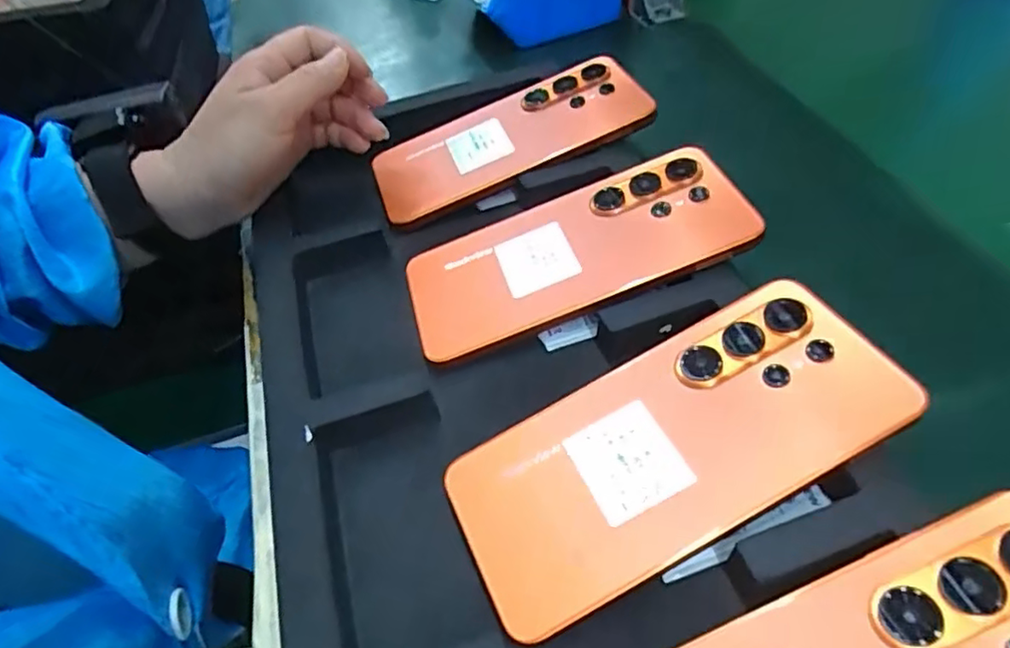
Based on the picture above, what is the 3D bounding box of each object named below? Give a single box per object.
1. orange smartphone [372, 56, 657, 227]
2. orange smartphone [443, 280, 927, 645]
[{"bbox_3d":[0.001,-0.113,0.385,0.169,0.015,0.076,-21,48,5],"label":"orange smartphone"},{"bbox_3d":[0.061,0.046,0.236,0.167,0.007,0.074,-29,51,-2],"label":"orange smartphone"}]

